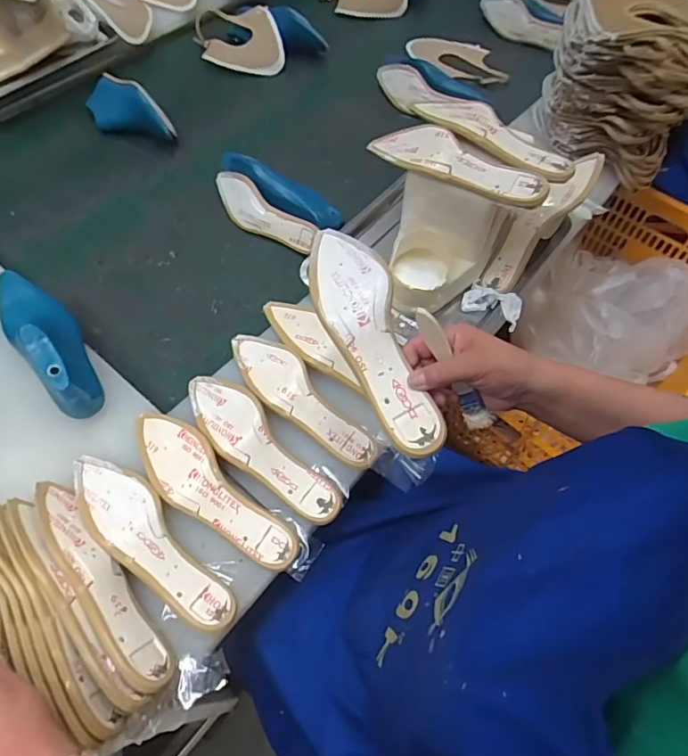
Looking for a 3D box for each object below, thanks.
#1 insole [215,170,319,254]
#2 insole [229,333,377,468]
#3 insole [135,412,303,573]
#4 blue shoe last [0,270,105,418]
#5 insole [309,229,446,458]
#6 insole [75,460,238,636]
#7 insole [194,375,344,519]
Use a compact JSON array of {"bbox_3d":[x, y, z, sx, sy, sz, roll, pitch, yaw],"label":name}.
[{"bbox_3d":[-0.144,-0.300,0.898,0.269,0.080,0.045,33,27,13],"label":"insole"},{"bbox_3d":[-0.064,0.021,0.650,0.076,0.032,0.261,-34,65,-18],"label":"insole"},{"bbox_3d":[-0.164,0.127,0.579,0.259,0.029,0.075,39,67,20],"label":"insole"},{"bbox_3d":[-0.404,-0.066,0.657,0.083,0.093,0.270,-36,66,-19],"label":"blue shoe last"},{"bbox_3d":[0.021,-0.047,0.474,0.070,0.037,0.257,-18,69,-11],"label":"insole"},{"bbox_3d":[-0.223,0.175,0.551,0.260,0.041,0.071,41,67,21],"label":"insole"},{"bbox_3d":[-0.112,0.080,0.608,0.076,0.029,0.256,-39,67,-20],"label":"insole"}]

